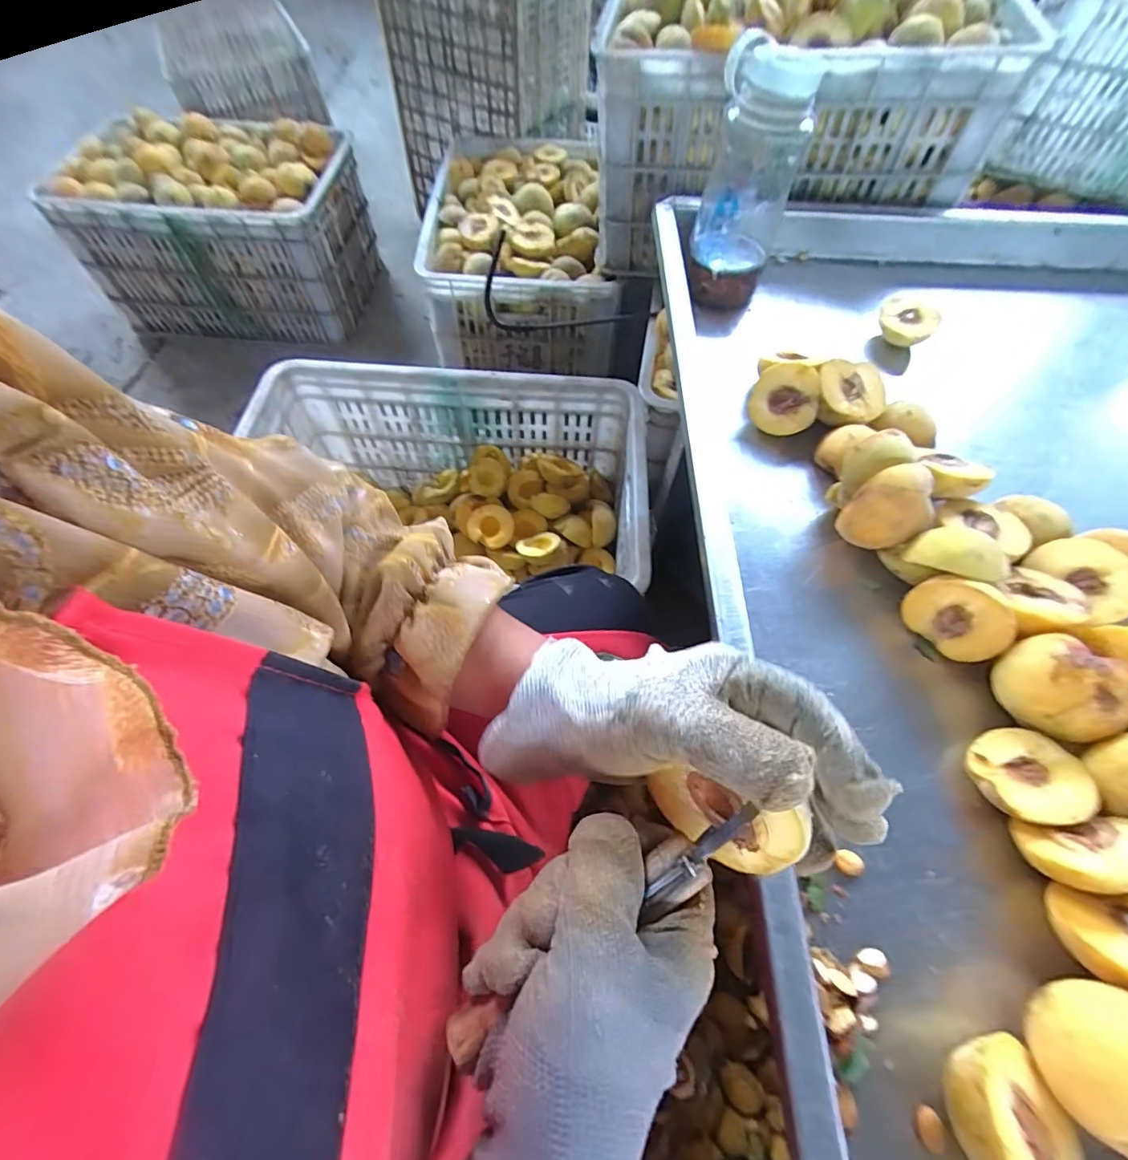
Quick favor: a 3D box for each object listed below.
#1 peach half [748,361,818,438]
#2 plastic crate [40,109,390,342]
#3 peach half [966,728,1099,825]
[{"bbox_3d":[0.213,-0.175,0.499,0.062,0.063,0.022,2,17,17],"label":"peach half"},{"bbox_3d":[-0.712,-0.740,1.111,0.510,0.280,0.331,10,61,3],"label":"plastic crate"},{"bbox_3d":[0.306,0.133,0.340,0.063,0.025,0.063,-9,41,8],"label":"peach half"}]

